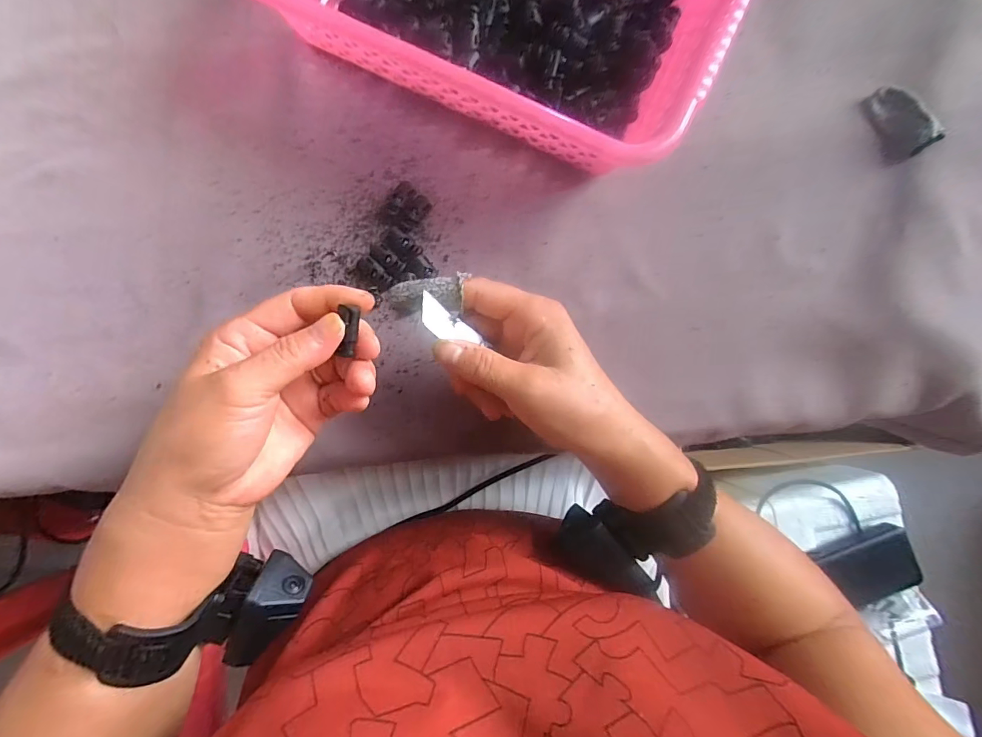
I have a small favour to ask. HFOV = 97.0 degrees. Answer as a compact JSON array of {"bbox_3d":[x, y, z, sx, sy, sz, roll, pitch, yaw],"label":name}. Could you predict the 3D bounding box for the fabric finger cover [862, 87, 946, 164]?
[{"bbox_3d":[0.319,-0.194,0.341,0.032,0.007,0.058,-32,76,33],"label":"fabric finger cover"}]

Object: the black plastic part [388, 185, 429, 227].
[{"bbox_3d":[-0.063,-0.120,0.324,0.030,0.010,0.029,37,87,2],"label":"black plastic part"}]

